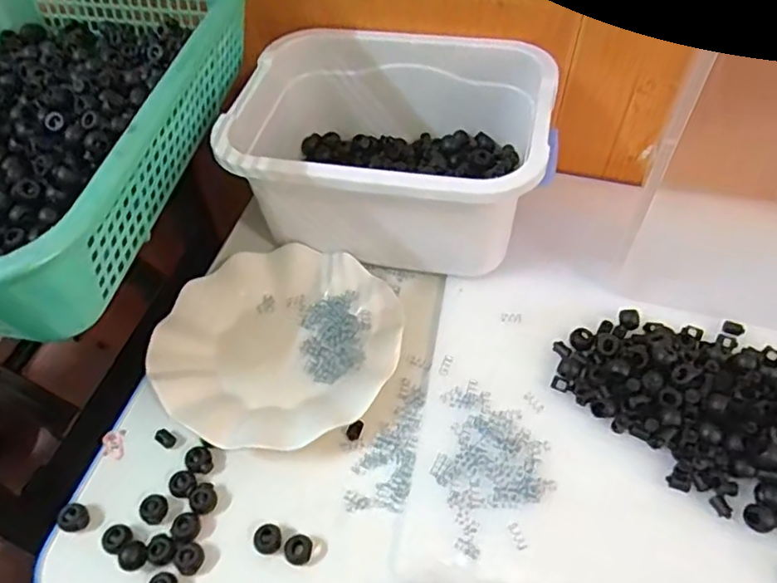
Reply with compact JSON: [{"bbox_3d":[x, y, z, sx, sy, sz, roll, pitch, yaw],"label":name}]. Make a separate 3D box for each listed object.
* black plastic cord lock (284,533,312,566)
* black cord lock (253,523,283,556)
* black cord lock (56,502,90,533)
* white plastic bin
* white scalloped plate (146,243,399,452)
[{"bbox_3d":[-0.058,0.164,0.380,0.017,0.007,0.018,-13,53,-9],"label":"black plastic cord lock"},{"bbox_3d":[-0.077,0.160,0.385,0.018,0.012,0.018,-1,52,1],"label":"black cord lock"},{"bbox_3d":[-0.206,0.148,0.391,0.015,0.013,0.018,18,55,15],"label":"black cord lock"},{"bbox_3d":[-0.002,-0.120,0.508,0.245,0.119,0.188,7,53,6],"label":"white plastic bin"},{"bbox_3d":[-0.085,0.035,0.461,0.179,0.032,0.174,-1,52,1],"label":"white scalloped plate"}]

